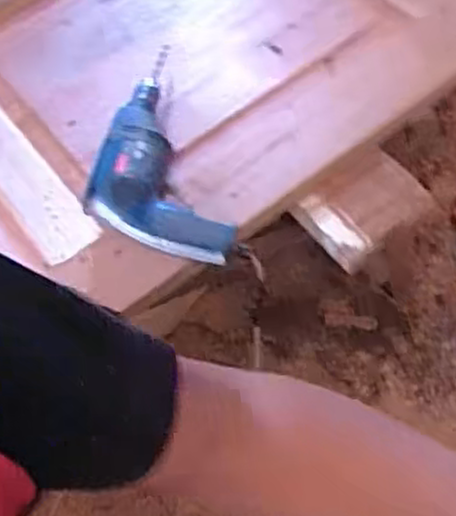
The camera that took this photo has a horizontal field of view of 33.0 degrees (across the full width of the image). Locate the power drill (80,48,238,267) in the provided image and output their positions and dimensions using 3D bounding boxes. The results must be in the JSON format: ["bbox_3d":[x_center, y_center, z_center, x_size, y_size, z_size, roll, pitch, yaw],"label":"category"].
[{"bbox_3d":[-0.101,-0.118,0.896,0.137,0.083,0.313,-16,60,-5],"label":"power drill"}]

